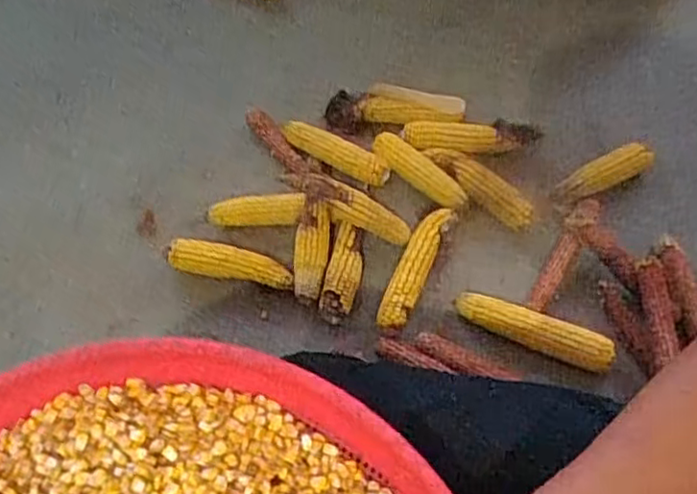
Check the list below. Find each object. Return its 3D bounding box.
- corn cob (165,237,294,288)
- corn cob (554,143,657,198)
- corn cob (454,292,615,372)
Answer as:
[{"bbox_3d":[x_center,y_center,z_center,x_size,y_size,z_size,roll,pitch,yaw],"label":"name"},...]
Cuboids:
[{"bbox_3d":[-0.175,0.020,0.962,0.189,0.039,0.048,8,59,9],"label":"corn cob"},{"bbox_3d":[0.390,-0.118,1.006,0.176,0.038,0.038,-24,59,-11],"label":"corn cob"},{"bbox_3d":[0.247,0.111,0.887,0.207,0.043,0.045,19,61,16],"label":"corn cob"}]

